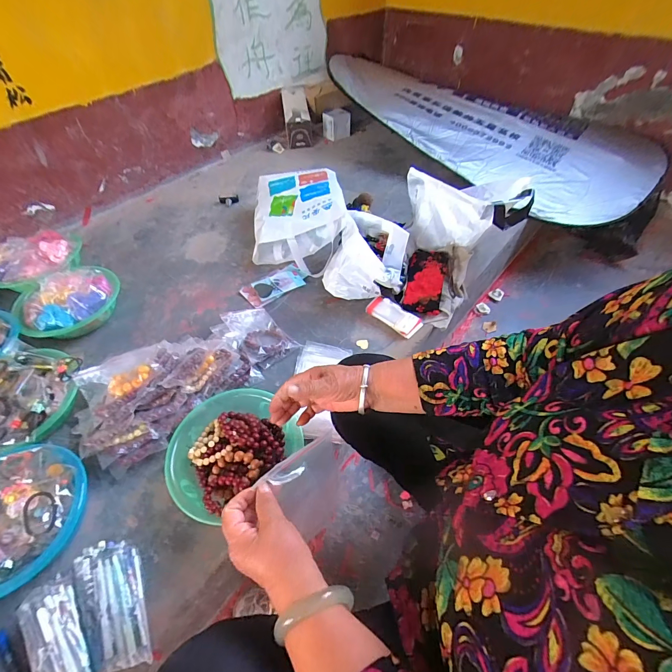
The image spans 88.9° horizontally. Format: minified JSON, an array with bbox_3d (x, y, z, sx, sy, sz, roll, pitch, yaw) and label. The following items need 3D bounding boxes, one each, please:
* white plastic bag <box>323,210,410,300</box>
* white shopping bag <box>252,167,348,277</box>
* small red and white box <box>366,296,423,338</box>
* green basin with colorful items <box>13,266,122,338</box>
[{"bbox_3d":[0.085,-0.226,0.932,0.202,0.157,0.207,14,52,13],"label":"white plastic bag"},{"bbox_3d":[-0.116,-0.362,1.056,0.273,0.156,0.376,-5,51,-2],"label":"white shopping bag"},{"bbox_3d":[0.148,-0.053,0.879,0.137,0.023,0.066,32,58,25],"label":"small red and white box"},{"bbox_3d":[-0.679,-0.082,0.874,0.210,0.099,0.216,-1,51,1],"label":"green basin with colorful items"}]

